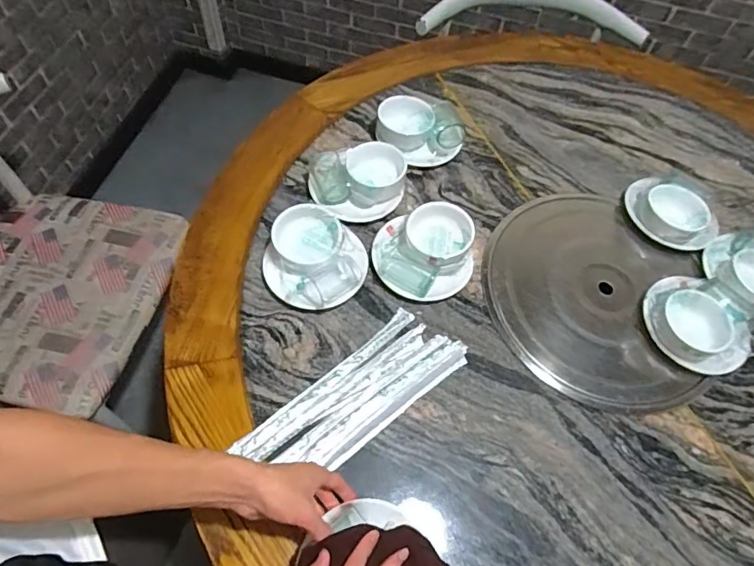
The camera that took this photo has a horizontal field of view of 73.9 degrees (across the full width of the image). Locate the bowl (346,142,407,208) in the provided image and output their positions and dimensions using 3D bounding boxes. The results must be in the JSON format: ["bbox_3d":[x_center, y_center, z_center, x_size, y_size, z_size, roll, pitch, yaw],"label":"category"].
[{"bbox_3d":[-0.003,-0.173,0.809,0.089,0.070,0.093,2,61,-3],"label":"bowl"}]

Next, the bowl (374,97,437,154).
[{"bbox_3d":[0.047,-0.270,0.866,0.093,0.057,0.085,2,61,-3],"label":"bowl"}]

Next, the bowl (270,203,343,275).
[{"bbox_3d":[-0.102,-0.061,0.741,0.095,0.057,0.102,2,61,-3],"label":"bowl"}]

